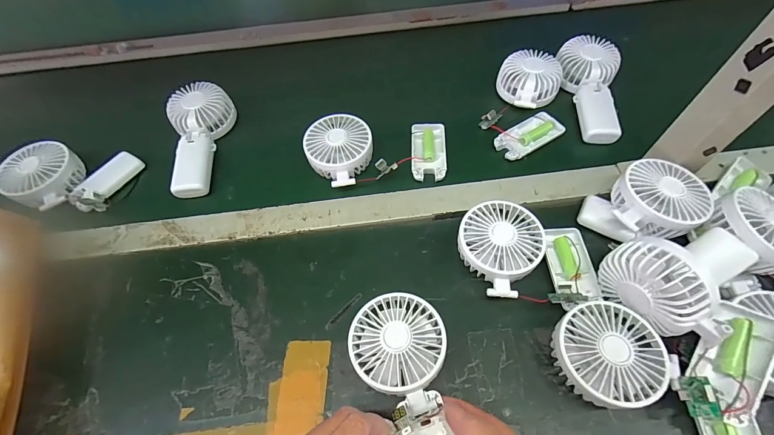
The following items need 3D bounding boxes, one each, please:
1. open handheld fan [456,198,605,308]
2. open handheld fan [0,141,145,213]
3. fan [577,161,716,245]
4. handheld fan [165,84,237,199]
[{"bbox_3d":[0.151,0.041,0.378,0.149,0.040,0.102,11,62,10],"label":"open handheld fan"},{"bbox_3d":[-0.425,-0.054,0.463,0.152,0.039,0.090,-1,60,2],"label":"open handheld fan"},{"bbox_3d":[0.287,-0.017,0.390,0.099,0.051,0.090,-1,60,2],"label":"fan"},{"bbox_3d":[-0.257,-0.112,0.485,0.083,0.042,0.167,-14,60,-5],"label":"handheld fan"}]

